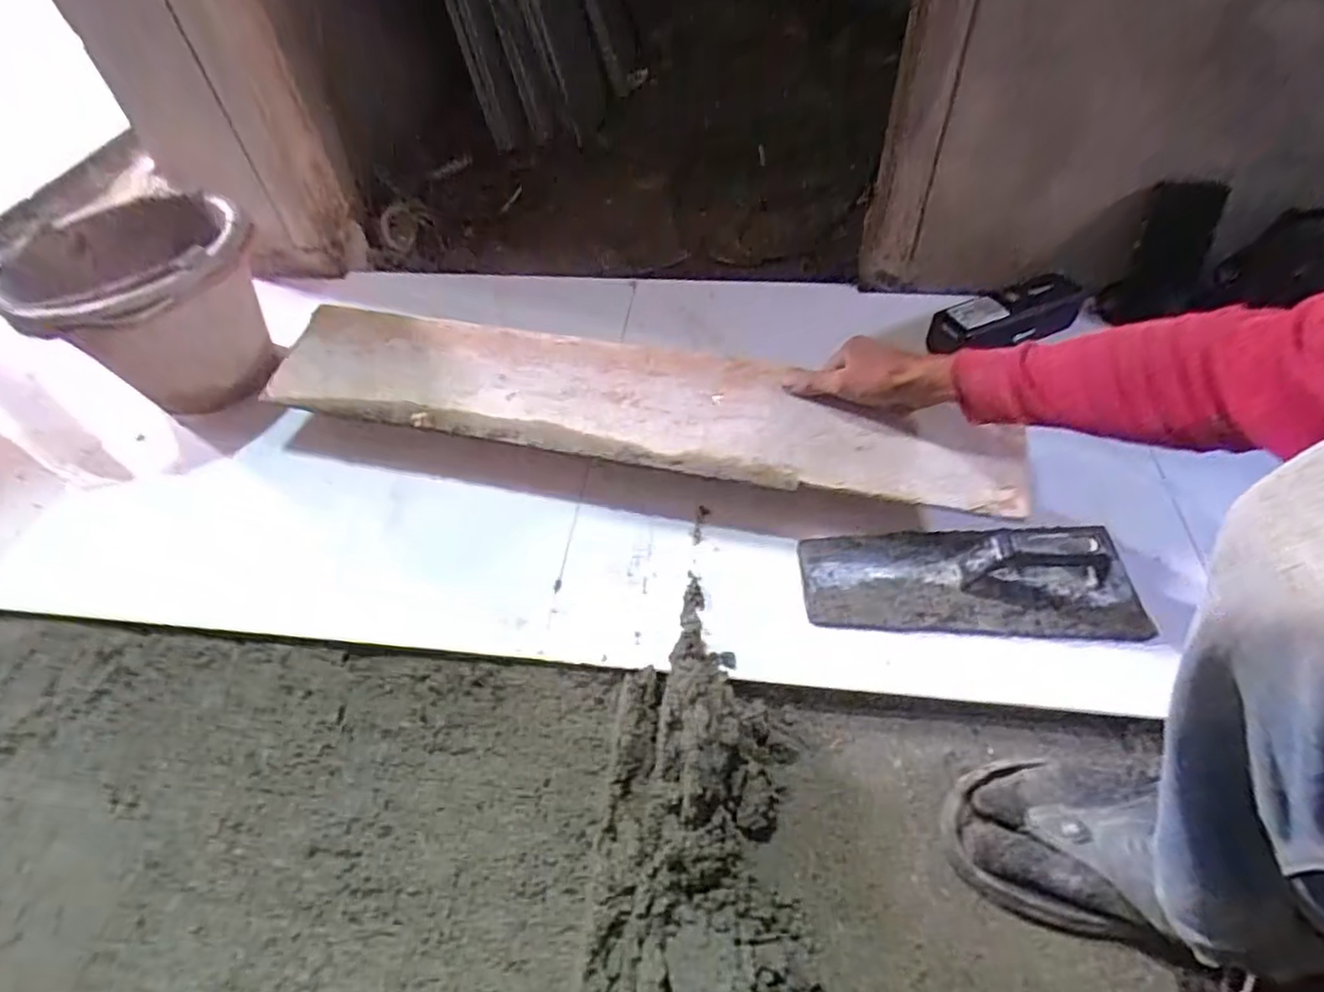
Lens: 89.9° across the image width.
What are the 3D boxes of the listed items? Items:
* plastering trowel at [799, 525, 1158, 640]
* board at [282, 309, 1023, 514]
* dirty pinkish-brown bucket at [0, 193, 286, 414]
[{"bbox_3d":[0.275,0.064,0.594,0.282,0.063,0.102,2,50,4],"label":"plastering trowel"},{"bbox_3d":[-0.076,-0.104,0.710,0.798,0.035,0.150,9,65,12],"label":"board"},{"bbox_3d":[-0.604,-0.218,0.816,0.252,0.209,0.283,-36,58,-25],"label":"dirty pinkish-brown bucket"}]

